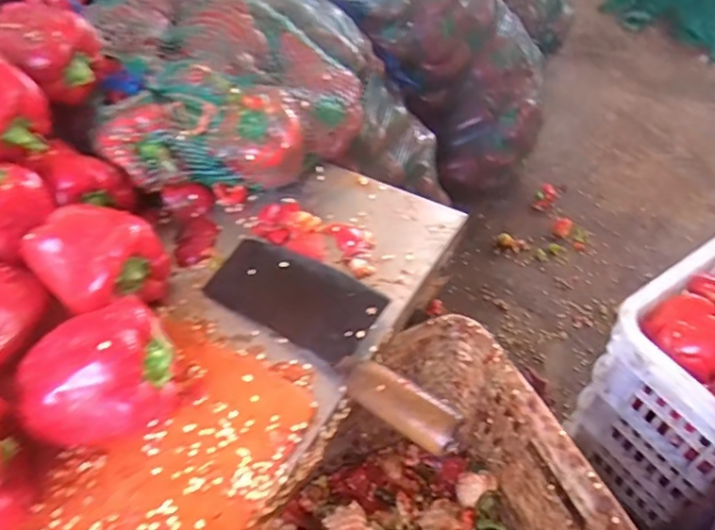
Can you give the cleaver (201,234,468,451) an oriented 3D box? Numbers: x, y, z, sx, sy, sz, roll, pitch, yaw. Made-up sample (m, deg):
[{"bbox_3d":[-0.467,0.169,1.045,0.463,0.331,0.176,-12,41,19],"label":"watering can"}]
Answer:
[{"bbox_3d":[-0.015,0.042,0.418,0.229,0.022,0.072,32,58,26],"label":"cleaver"}]

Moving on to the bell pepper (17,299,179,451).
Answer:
[{"bbox_3d":[-0.171,0.075,0.366,0.100,0.072,0.079,-4,49,-1],"label":"bell pepper"}]

